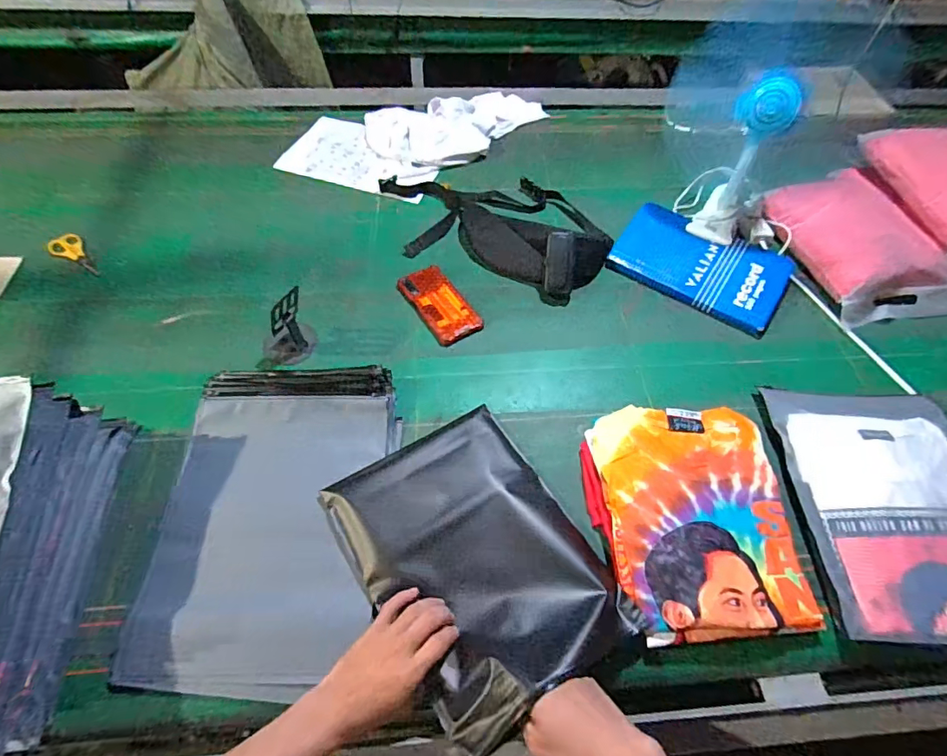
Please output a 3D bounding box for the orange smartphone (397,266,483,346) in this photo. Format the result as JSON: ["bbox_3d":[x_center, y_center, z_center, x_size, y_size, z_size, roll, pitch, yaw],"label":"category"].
[{"bbox_3d":[-0.057,-0.128,0.835,0.086,0.015,0.163,-27,61,-19],"label":"orange smartphone"}]

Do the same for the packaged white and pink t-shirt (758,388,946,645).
[{"bbox_3d":[0.562,0.160,0.646,0.256,0.032,0.337,1,56,-2],"label":"packaged white and pink t-shirt"}]

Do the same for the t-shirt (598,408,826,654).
[{"bbox_3d":[0.282,0.166,0.613,0.224,0.031,0.279,-1,56,-3],"label":"t-shirt"}]

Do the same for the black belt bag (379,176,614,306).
[{"bbox_3d":[0.031,-0.318,0.923,0.466,0.073,0.278,20,58,11],"label":"black belt bag"}]

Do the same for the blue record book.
[{"bbox_3d":[0.412,-0.210,0.888,0.287,0.029,0.196,29,60,16],"label":"blue record book"}]

